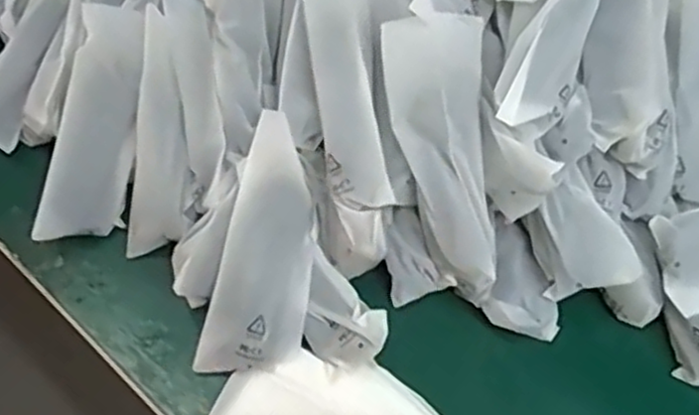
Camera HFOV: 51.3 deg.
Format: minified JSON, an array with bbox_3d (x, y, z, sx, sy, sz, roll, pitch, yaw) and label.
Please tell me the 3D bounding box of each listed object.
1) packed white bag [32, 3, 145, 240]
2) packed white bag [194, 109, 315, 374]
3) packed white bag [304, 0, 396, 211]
[{"bbox_3d":[-0.159,-0.056,0.464,0.045,0.024,0.153,8,81,3],"label":"packed white bag"},{"bbox_3d":[-0.049,0.022,0.432,0.056,0.014,0.151,8,81,2],"label":"packed white bag"},{"bbox_3d":[-0.001,-0.077,0.427,0.037,0.027,0.157,-7,76,-5],"label":"packed white bag"}]

